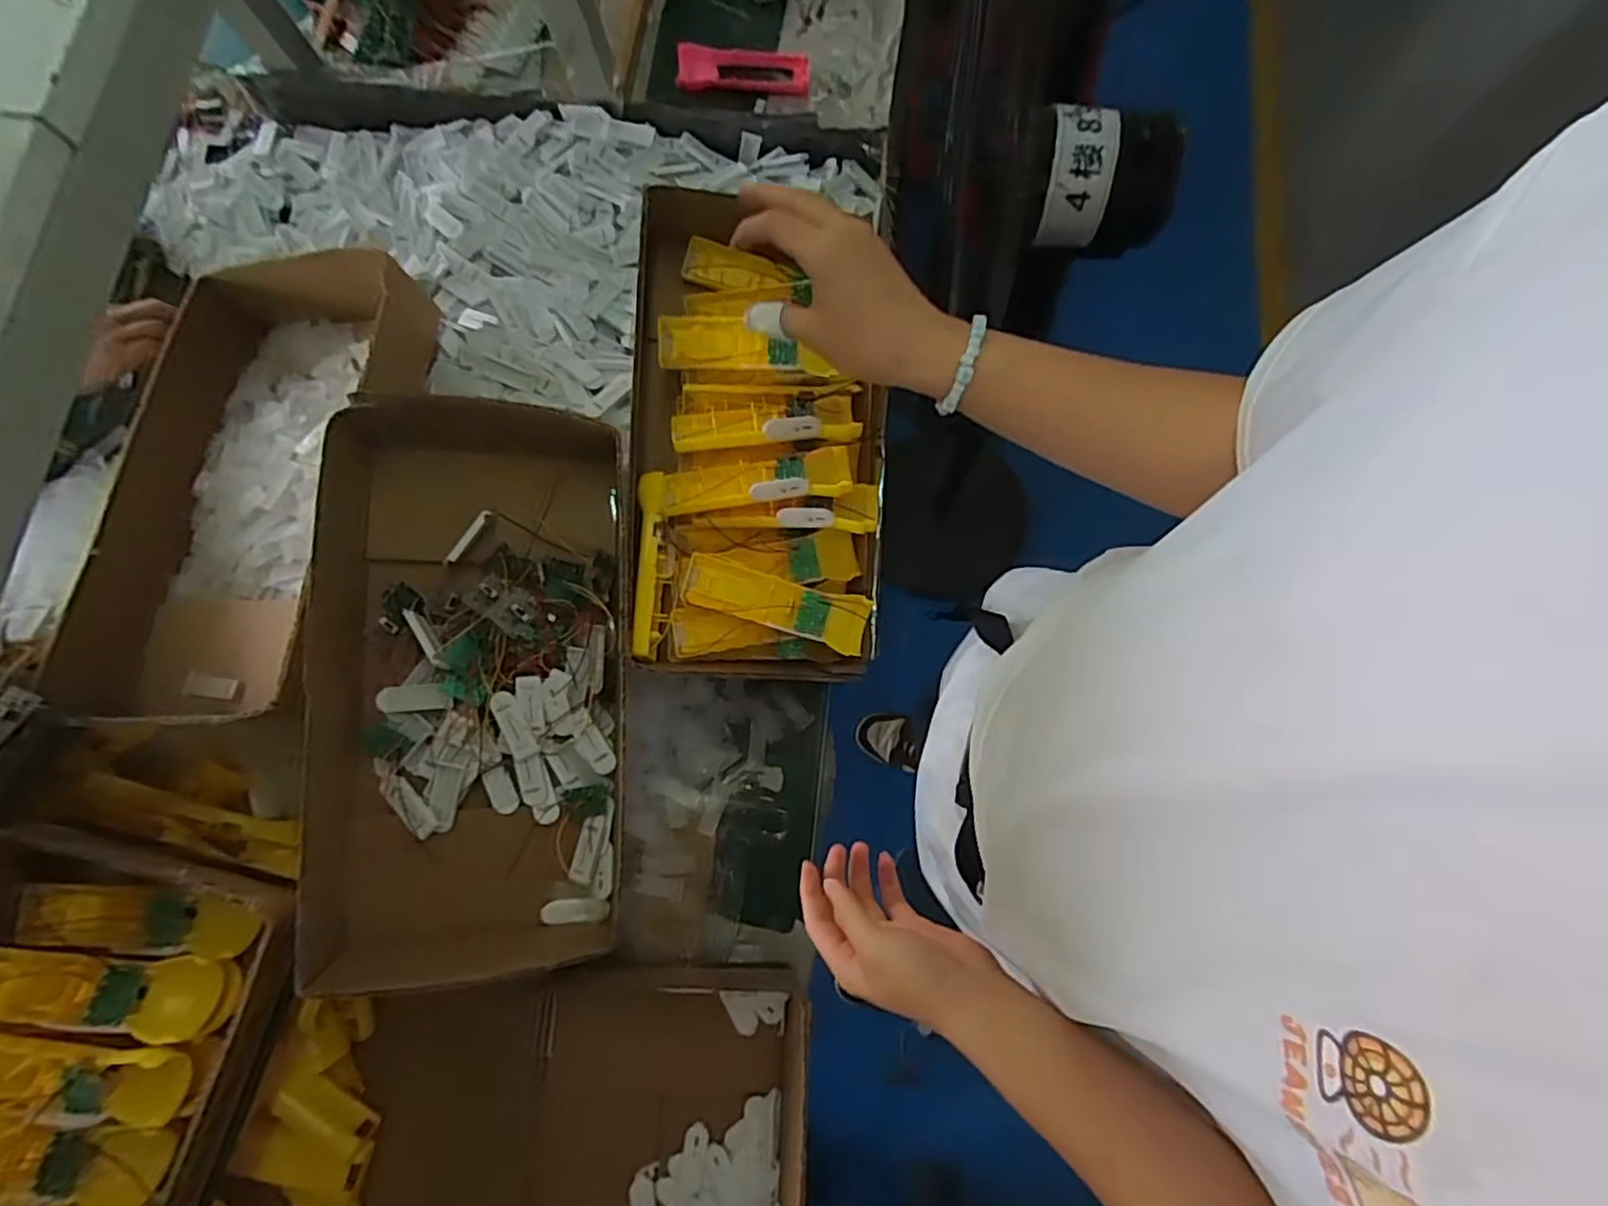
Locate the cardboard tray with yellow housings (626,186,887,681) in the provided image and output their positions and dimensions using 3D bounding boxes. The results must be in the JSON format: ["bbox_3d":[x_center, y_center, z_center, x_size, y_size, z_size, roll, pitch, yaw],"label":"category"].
[{"bbox_3d":[-0.042,-0.143,0.633,0.225,0.121,0.413,2,77,1],"label":"cardboard tray with yellow housings"}]

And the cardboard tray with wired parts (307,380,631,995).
[{"bbox_3d":[-0.259,0.056,0.556,0.236,0.111,0.433,6,86,-18],"label":"cardboard tray with wired parts"}]

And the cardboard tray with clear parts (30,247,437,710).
[{"bbox_3d":[-0.475,-0.112,0.609,0.247,0.104,0.419,2,78,1],"label":"cardboard tray with clear parts"}]

